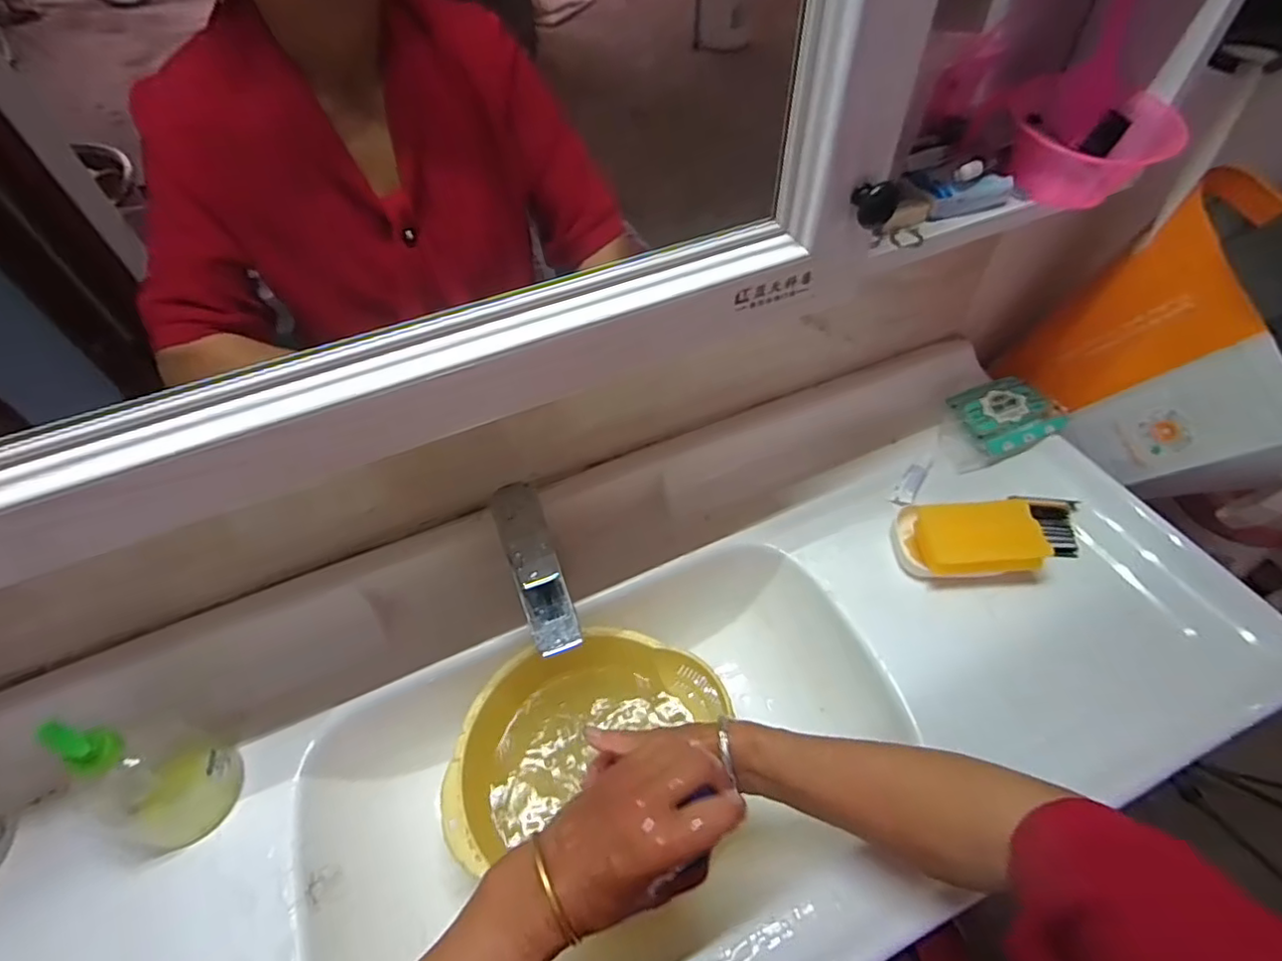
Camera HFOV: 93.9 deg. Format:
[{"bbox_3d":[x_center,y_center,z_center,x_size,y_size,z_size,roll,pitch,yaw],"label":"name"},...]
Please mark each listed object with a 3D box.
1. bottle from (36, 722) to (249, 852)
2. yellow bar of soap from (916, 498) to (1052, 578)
[{"bbox_3d":[-0.391,0.229,0.464,0.067,0.169,0.087,14,54,13],"label":"bottle"},{"bbox_3d":[0.335,0.056,0.593,0.107,0.018,0.071,-6,63,10],"label":"yellow bar of soap"}]

